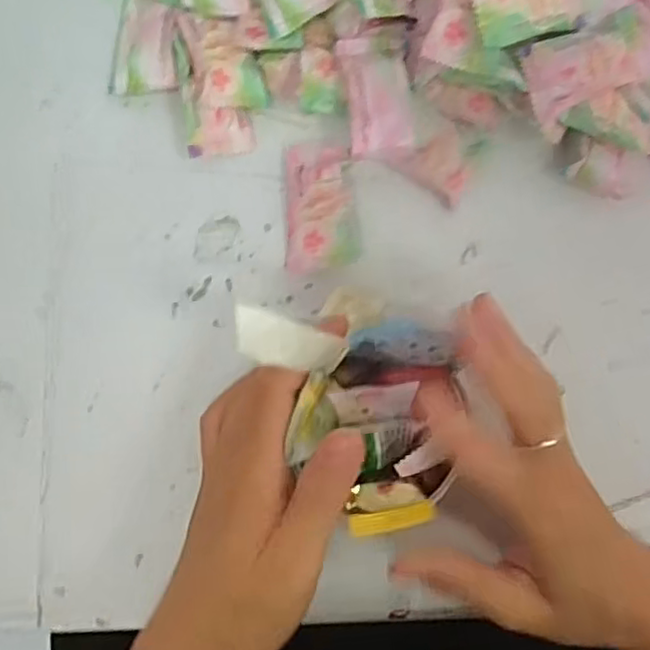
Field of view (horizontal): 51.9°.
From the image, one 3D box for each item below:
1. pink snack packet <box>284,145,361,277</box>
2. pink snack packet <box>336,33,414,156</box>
[{"bbox_3d":[-0.003,-0.062,0.342,0.038,0.013,0.065,-7,85,-3],"label":"pink snack packet"},{"bbox_3d":[0.027,-0.118,0.339,0.034,0.014,0.059,-9,85,-3],"label":"pink snack packet"}]

